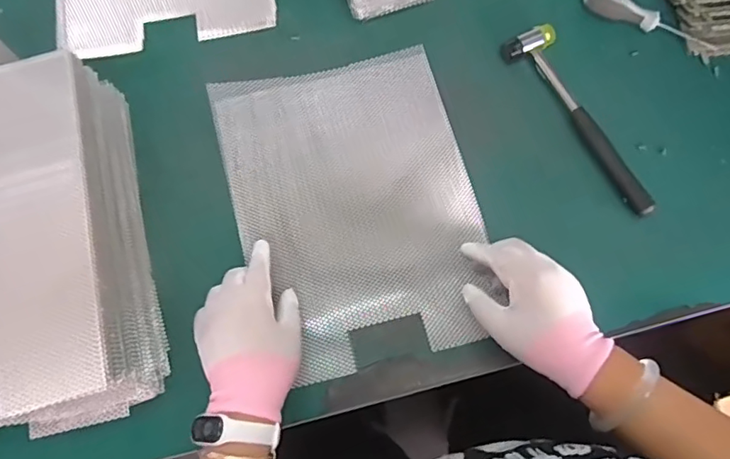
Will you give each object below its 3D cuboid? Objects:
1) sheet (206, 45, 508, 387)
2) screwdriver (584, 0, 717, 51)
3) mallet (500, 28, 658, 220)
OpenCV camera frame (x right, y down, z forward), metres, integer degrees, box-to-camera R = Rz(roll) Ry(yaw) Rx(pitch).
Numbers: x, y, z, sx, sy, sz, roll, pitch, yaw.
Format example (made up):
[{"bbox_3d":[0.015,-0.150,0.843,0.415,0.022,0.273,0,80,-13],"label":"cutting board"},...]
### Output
[{"bbox_3d":[-0.010,-0.026,0.573,0.241,0.030,0.325,-14,74,-5],"label":"sheet"},{"bbox_3d":[0.334,-0.246,0.632,0.158,0.024,0.019,26,77,7],"label":"screwdriver"},{"bbox_3d":[0.247,-0.126,0.597,0.057,0.023,0.243,-30,77,-7],"label":"mallet"}]

